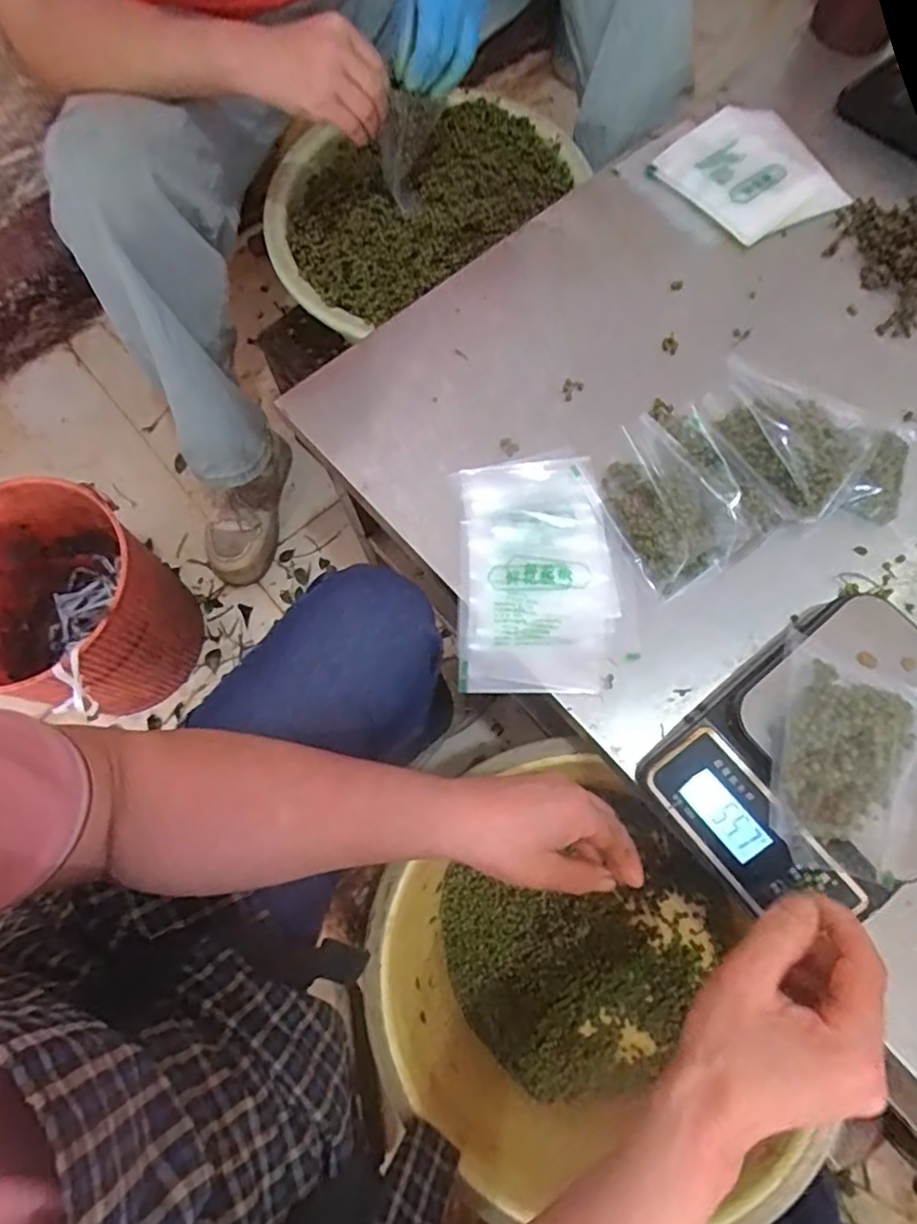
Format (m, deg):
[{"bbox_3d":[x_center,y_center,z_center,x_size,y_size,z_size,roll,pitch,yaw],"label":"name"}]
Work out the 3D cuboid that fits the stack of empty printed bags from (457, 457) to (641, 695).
[{"bbox_3d":[0.065,-0.031,0.489,0.131,0.013,0.188,-2,71,-1],"label":"stack of empty printed bags"}]

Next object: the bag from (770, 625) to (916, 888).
[{"bbox_3d":[0.243,0.088,0.386,0.102,0.037,0.140,22,74,8],"label":"bag"}]

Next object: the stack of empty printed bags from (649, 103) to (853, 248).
[{"bbox_3d":[0.284,-0.427,0.617,0.116,0.021,0.150,-32,74,-11],"label":"stack of empty printed bags"}]

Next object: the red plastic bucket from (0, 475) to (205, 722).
[{"bbox_3d":[-0.505,-0.009,0.822,0.266,0.241,0.238,32,76,11],"label":"red plastic bucket"}]

